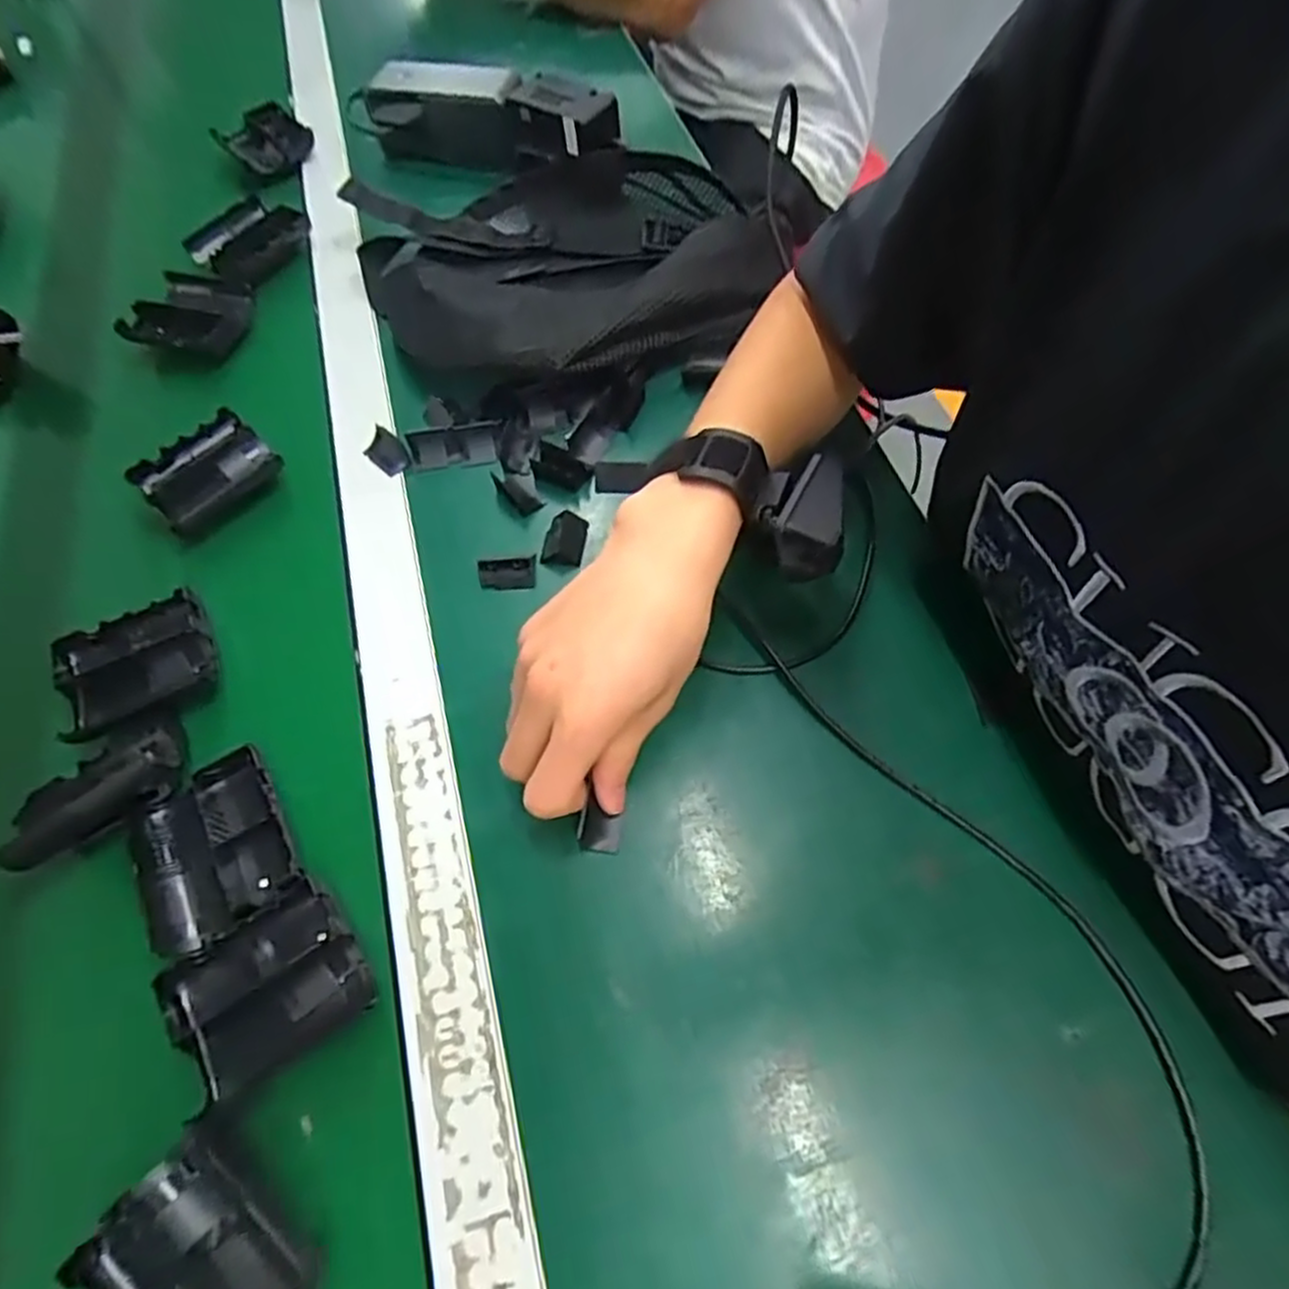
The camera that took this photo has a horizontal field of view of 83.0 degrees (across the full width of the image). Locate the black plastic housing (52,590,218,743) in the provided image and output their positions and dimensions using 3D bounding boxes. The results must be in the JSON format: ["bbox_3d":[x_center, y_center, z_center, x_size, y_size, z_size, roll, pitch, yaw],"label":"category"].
[{"bbox_3d":[-0.281,0.012,0.406,0.080,0.025,0.067,-29,65,-12],"label":"black plastic housing"}]

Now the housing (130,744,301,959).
[{"bbox_3d":[-0.209,0.100,0.354,0.073,0.022,0.081,-33,66,-14],"label":"housing"}]

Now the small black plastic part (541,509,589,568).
[{"bbox_3d":[-0.048,-0.064,0.438,0.026,0.012,0.030,9,64,7],"label":"small black plastic part"}]

